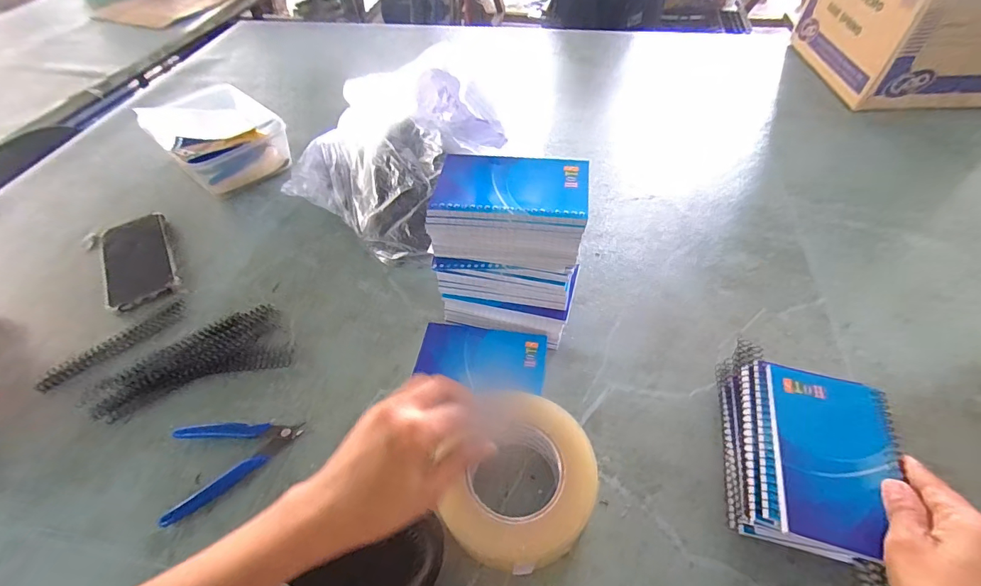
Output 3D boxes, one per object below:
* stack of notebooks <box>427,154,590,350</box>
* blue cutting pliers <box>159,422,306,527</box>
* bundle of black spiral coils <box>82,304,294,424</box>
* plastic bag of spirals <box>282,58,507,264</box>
[{"bbox_3d":[0.020,-0.034,0.448,0.131,0.184,0.082,7,52,9],"label":"stack of notebooks"},{"bbox_3d":[-0.243,0.151,0.422,0.119,0.010,0.091,-18,52,-11],"label":"blue cutting pliers"},{"bbox_3d":[-0.327,0.075,0.486,0.190,0.012,0.090,-23,53,-14],"label":"bundle of black spiral coils"},{"bbox_3d":[-0.133,-0.192,0.618,0.289,0.133,0.238,29,58,24],"label":"plastic bag of spirals"}]

